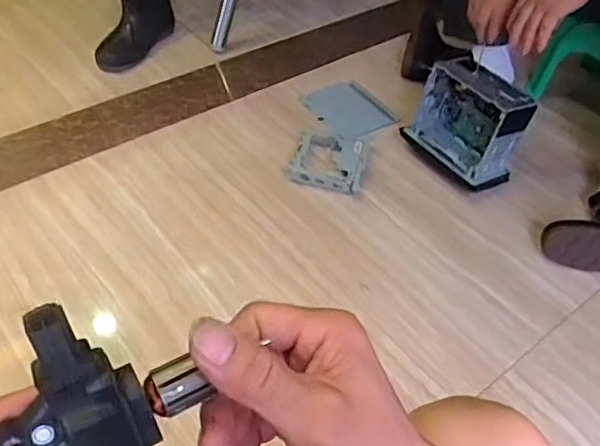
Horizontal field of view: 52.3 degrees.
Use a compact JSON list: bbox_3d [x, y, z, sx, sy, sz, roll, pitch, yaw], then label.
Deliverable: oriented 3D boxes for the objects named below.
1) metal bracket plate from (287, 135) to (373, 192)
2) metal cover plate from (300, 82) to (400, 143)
[{"bbox_3d":[0.058,-0.121,1.181,0.145,0.025,0.142,13,48,7],"label":"metal bracket plate"},{"bbox_3d":[0.104,-0.249,1.331,0.146,0.013,0.211,-22,47,-15],"label":"metal cover plate"}]

